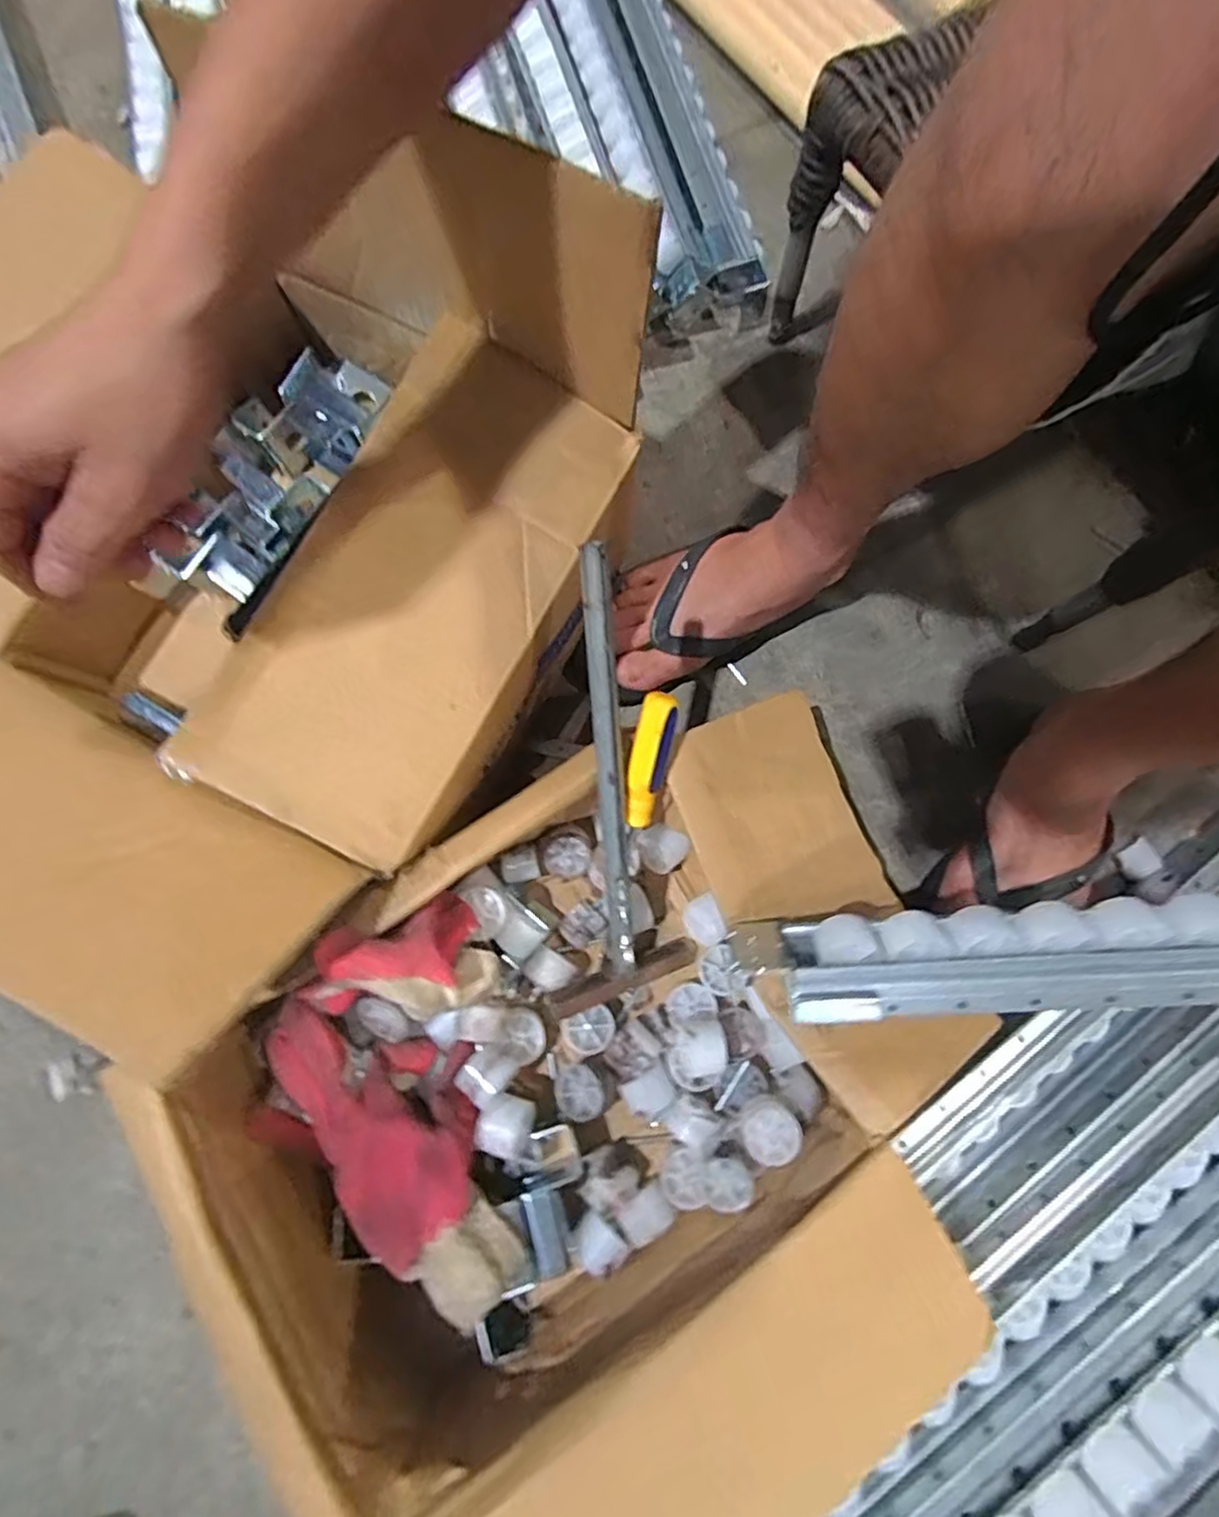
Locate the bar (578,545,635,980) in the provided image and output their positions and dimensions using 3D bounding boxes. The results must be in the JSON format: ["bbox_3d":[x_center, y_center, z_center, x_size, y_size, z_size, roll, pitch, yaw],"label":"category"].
[{"bbox_3d":[0.001,0.016,0.405,0.017,0.013,0.274,-4,114,-1],"label":"bar"}]

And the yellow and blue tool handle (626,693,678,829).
[{"bbox_3d":[0.026,0.000,0.414,0.024,0.022,0.084,11,112,3],"label":"yellow and blue tool handle"}]

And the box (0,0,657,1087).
[{"bbox_3d":[-0.253,-0.121,0.390,0.409,0.214,0.423,28,78,6],"label":"box"}]

